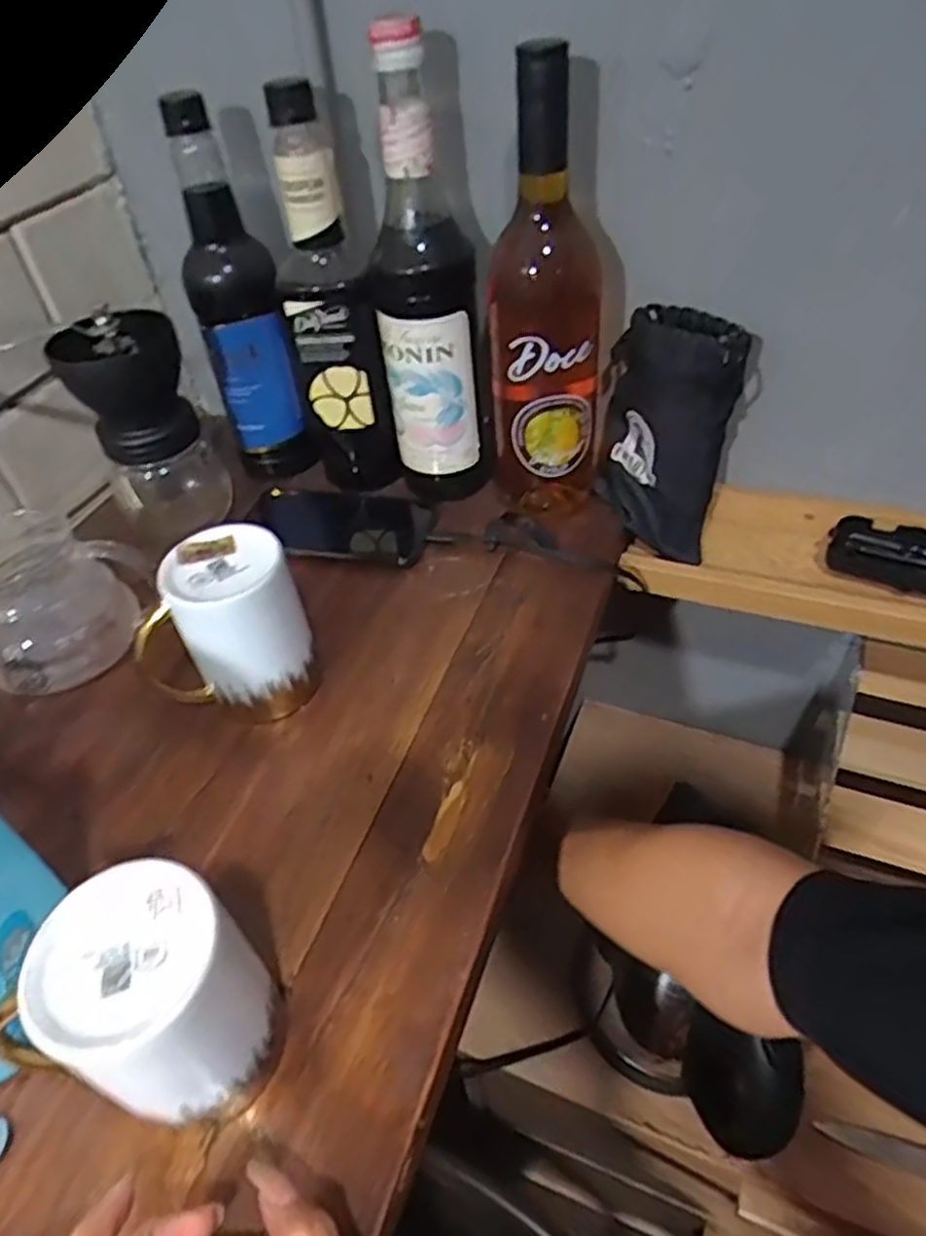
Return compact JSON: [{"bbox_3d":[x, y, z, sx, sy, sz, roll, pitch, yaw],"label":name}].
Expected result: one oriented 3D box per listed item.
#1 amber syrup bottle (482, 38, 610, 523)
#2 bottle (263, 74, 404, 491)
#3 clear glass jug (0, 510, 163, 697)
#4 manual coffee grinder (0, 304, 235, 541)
[{"bbox_3d":[0.058,-0.205,0.508,0.083,0.287,0.080,4,47,8],"label":"amber syrup bottle"},{"bbox_3d":[-0.099,-0.224,0.553,0.066,0.262,0.082,-12,47,-7],"label":"bottle"},{"bbox_3d":[-0.273,-0.012,0.502,0.109,0.096,0.099,-33,52,-24],"label":"clear glass jug"},{"bbox_3d":[-0.274,-0.154,0.563,0.156,0.186,0.075,-7,46,-3],"label":"manual coffee grinder"}]

